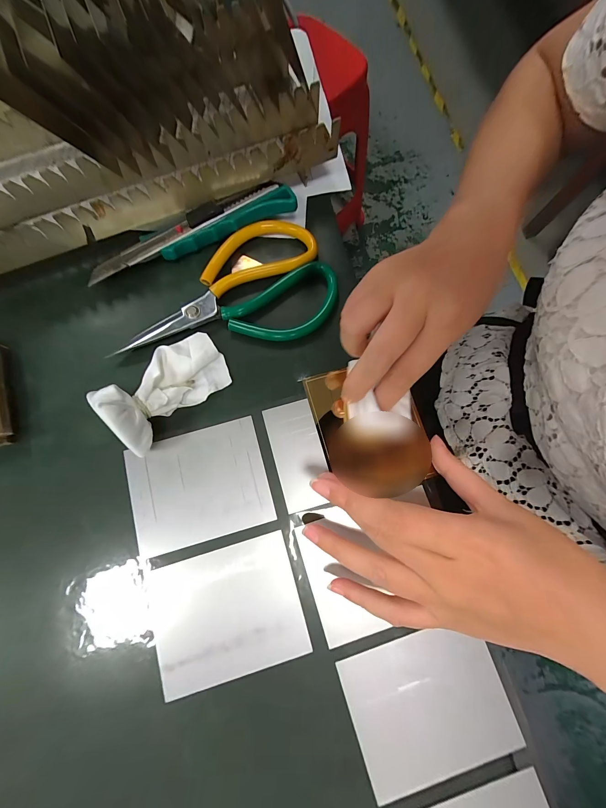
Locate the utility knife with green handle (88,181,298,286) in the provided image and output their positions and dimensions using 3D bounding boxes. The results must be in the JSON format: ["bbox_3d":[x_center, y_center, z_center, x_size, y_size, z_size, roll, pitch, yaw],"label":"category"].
[{"bbox_3d":[-0.094,-0.147,0.252,0.176,0.023,0.031,-22,79,-5],"label":"utility knife with green handle"}]

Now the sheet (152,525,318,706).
[{"bbox_3d":[-0.054,0.144,0.209,0.101,0.004,0.078,-16,65,-3],"label":"sheet"}]

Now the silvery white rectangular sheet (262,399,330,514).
[{"bbox_3d":[-0.004,0.038,0.227,0.037,0.004,0.079,-16,78,-2],"label":"silvery white rectangular sheet"}]

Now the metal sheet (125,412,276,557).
[{"bbox_3d":[-0.078,0.060,0.223,0.099,0.005,0.079,-15,77,-5],"label":"metal sheet"}]

